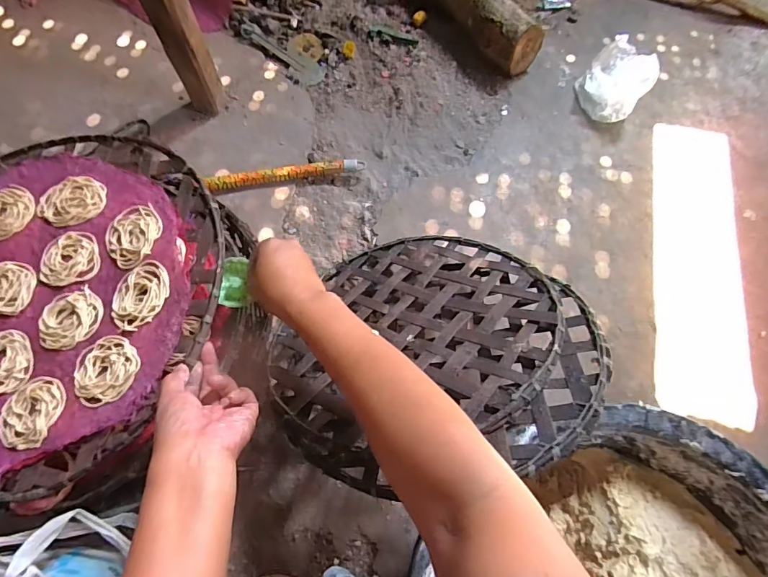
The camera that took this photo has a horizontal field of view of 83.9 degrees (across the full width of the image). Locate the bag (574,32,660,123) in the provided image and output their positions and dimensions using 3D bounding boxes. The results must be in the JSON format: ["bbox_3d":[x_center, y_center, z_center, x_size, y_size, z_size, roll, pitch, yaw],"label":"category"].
[{"bbox_3d":[0.410,-0.370,0.751,0.112,0.090,0.134,32,72,10],"label":"bag"}]

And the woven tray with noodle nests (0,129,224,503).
[{"bbox_3d":[-0.361,0.004,0.472,0.383,0.062,0.402,-3,69,-2],"label":"woven tray with noodle nests"}]

